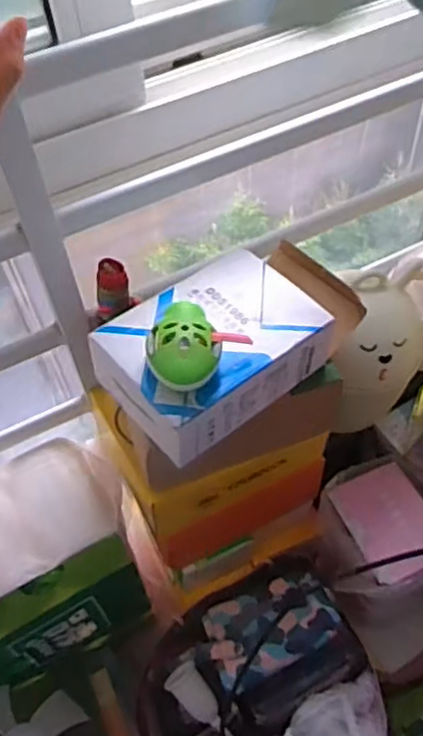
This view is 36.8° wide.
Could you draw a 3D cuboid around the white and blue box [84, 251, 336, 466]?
[{"bbox_3d":[0.001,-0.017,0.506,0.168,0.060,0.112,-34,58,-22],"label":"white and blue box"}]

